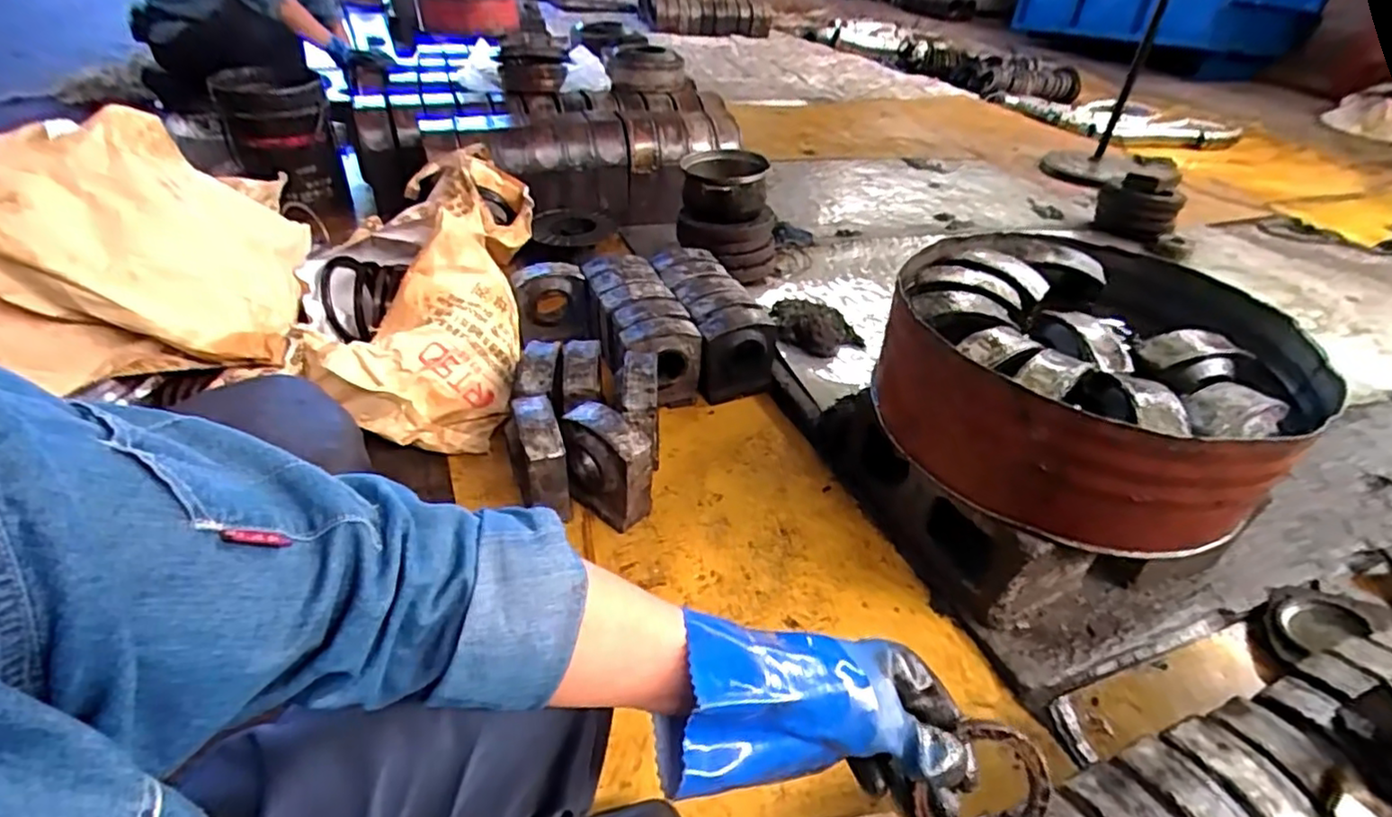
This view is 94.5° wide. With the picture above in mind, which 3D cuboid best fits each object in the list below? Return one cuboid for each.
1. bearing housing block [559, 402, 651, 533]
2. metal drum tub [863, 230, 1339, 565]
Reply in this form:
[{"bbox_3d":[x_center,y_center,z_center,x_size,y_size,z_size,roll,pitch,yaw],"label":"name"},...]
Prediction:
[{"bbox_3d":[-0.163,0.103,1.150,0.171,0.190,0.097,27,43,26],"label":"bearing housing block"},{"bbox_3d":[0.573,-0.051,0.987,0.502,0.212,0.553,-18,43,-26],"label":"metal drum tub"}]

